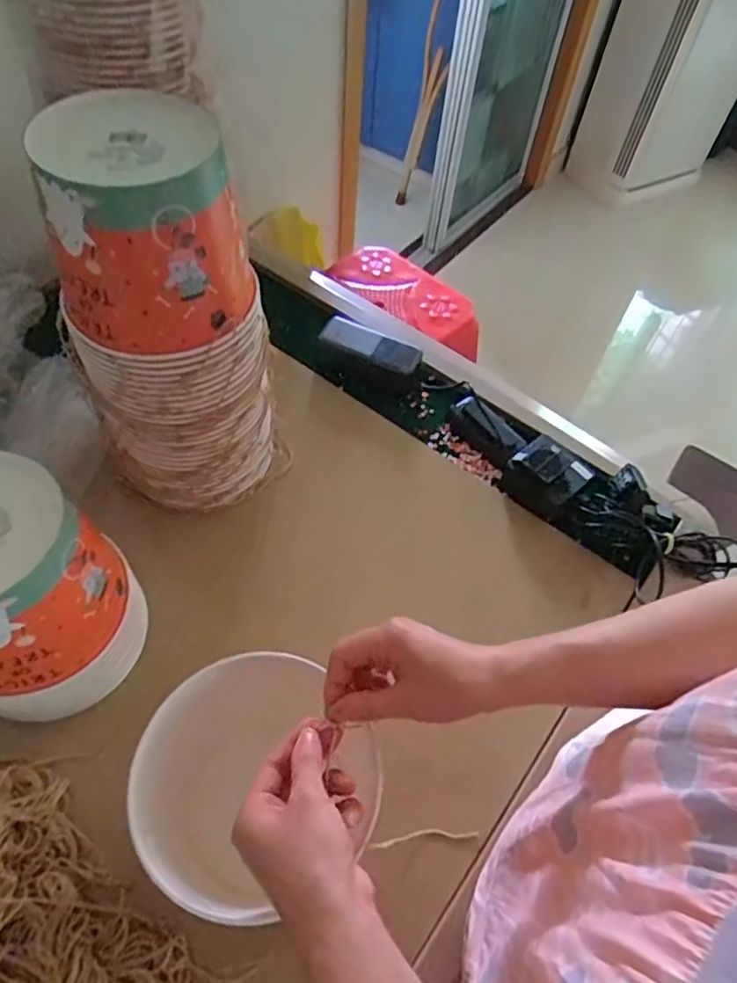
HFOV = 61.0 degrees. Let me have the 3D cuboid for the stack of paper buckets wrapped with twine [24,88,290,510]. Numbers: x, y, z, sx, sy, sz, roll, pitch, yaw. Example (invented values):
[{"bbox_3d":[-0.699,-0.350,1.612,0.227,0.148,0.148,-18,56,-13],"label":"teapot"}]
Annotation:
[{"bbox_3d":[-0.175,-0.143,0.570,0.160,0.345,0.143,-10,57,-11],"label":"stack of paper buckets wrapped with twine"}]

